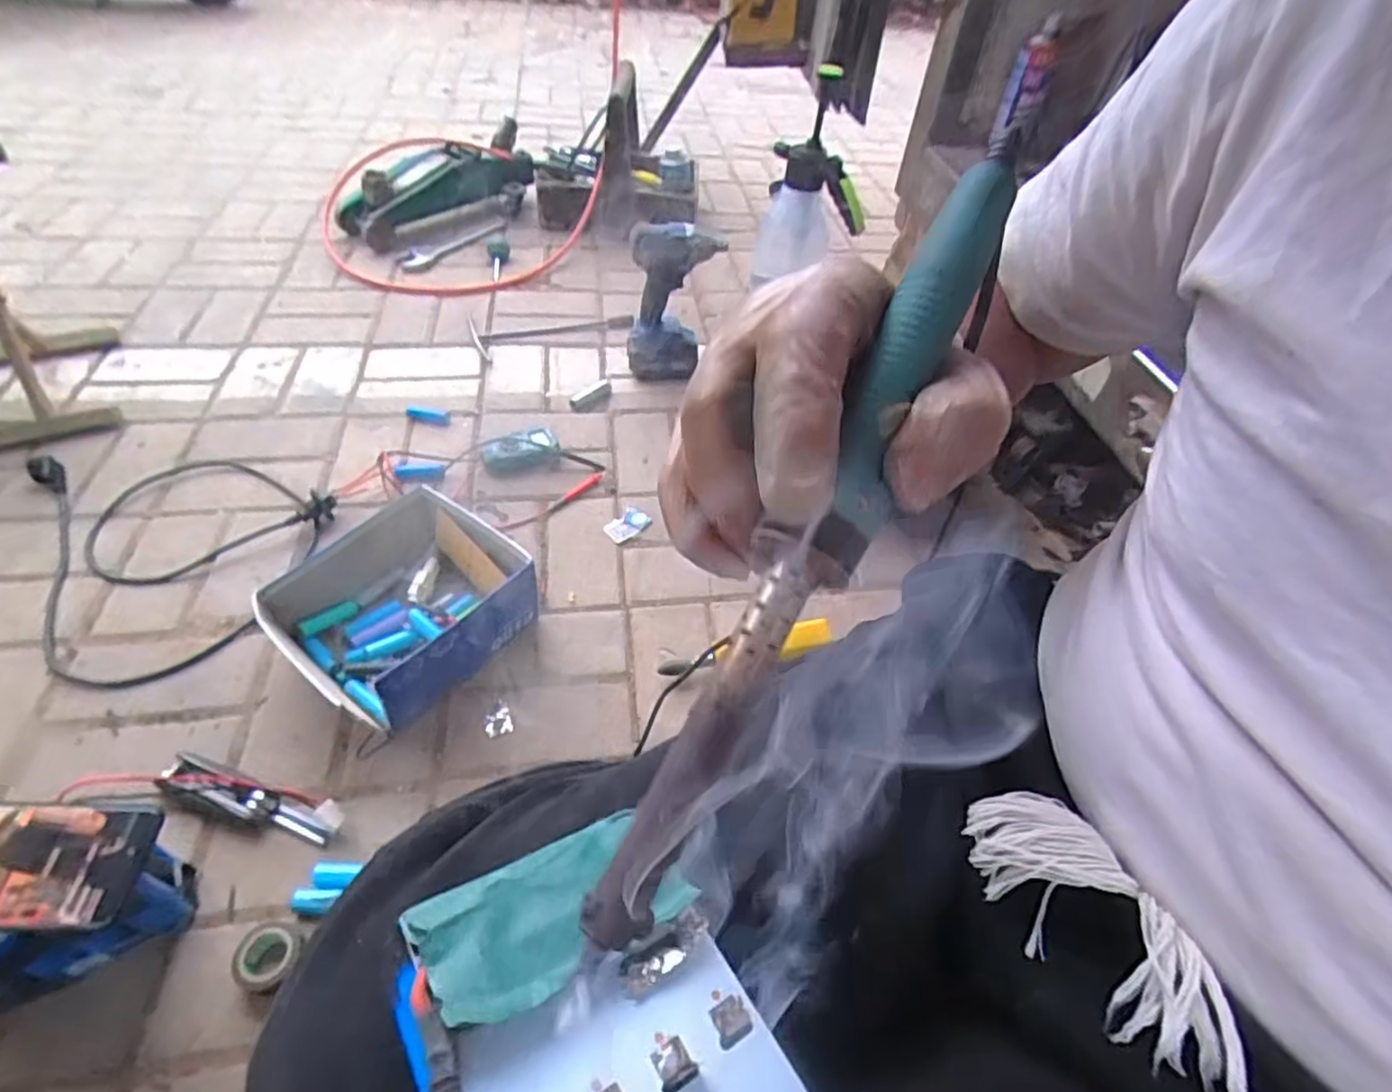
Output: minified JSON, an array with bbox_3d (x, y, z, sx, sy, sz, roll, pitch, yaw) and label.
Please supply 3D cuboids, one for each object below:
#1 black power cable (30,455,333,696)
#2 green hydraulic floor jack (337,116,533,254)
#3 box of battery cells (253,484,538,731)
[{"bbox_3d":[-0.627,-0.022,0.847,0.310,0.029,0.396,-23,54,-25],"label":"black power cable"},{"bbox_3d":[-0.535,-0.742,1.423,0.382,0.143,0.108,-32,58,-31],"label":"green hydraulic floor jack"},{"bbox_3d":[-0.316,0.072,0.743,0.212,0.108,0.226,32,51,21],"label":"box of battery cells"}]

